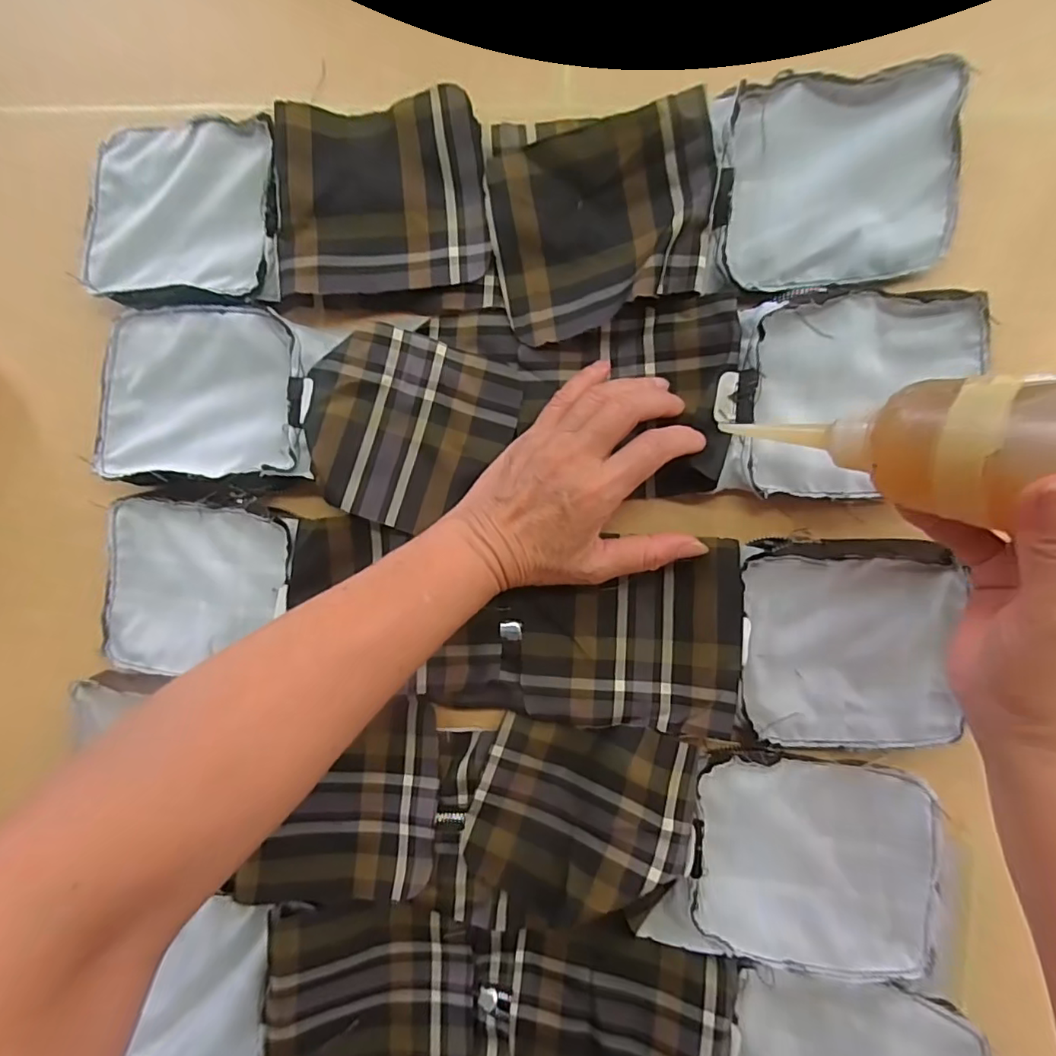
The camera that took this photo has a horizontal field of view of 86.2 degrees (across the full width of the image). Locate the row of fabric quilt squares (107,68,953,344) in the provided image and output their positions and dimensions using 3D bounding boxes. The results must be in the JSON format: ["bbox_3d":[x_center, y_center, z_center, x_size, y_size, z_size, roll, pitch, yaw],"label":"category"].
[{"bbox_3d":[-0.019,-0.191,0.330,0.504,0.016,0.128,2,90,6],"label":"row of fabric quilt squares"}]

